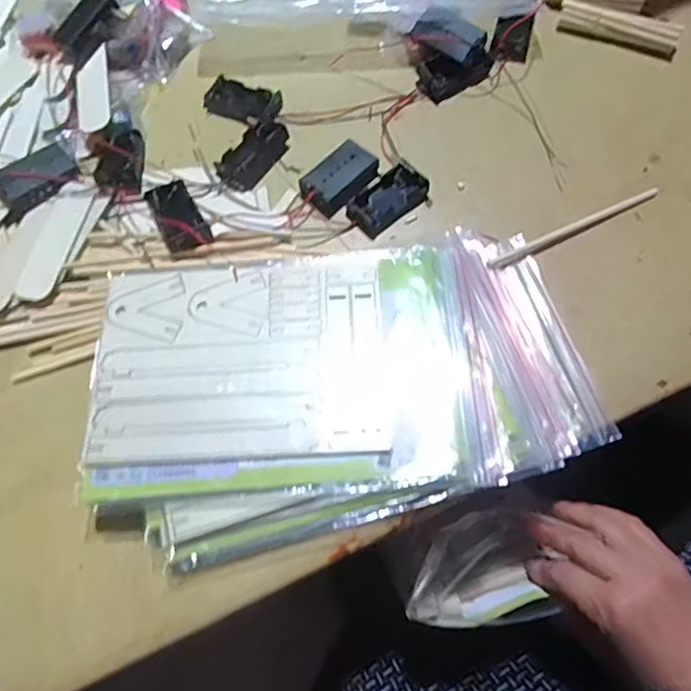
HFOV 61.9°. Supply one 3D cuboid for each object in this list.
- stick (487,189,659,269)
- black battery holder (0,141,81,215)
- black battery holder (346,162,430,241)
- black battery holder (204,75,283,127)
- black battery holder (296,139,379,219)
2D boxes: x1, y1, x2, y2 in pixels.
[{"bbox_3d":[0.169,-0.086,0.423,0.144,0.007,0.011,-24,65,-9],"label":"stick"},{"bbox_3d":[-0.237,-0.131,0.443,0.060,0.013,0.040,-37,68,-15],"label":"black battery holder"},{"bbox_3d":[0.031,-0.112,0.435,0.061,0.012,0.035,-37,67,-14],"label":"black battery holder"},{"bbox_3d":[-0.086,-0.203,0.484,0.062,0.011,0.035,20,66,12],"label":"black battery holder"},{"bbox_3d":[-0.005,-0.131,0.447,0.061,0.014,0.038,-42,69,-17],"label":"black battery holder"}]

